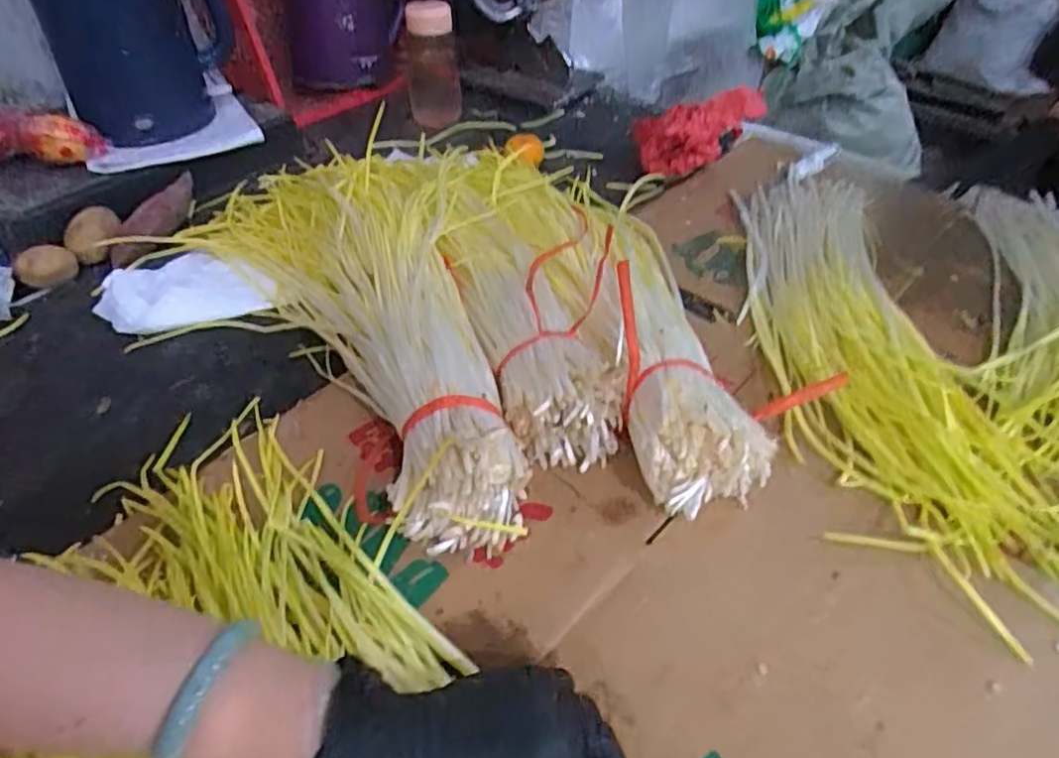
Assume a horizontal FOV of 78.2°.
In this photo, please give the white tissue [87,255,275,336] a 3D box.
[{"bbox_3d":[-0.348,-0.089,0.664,0.163,0.032,0.115,-10,46,-10],"label":"white tissue"}]

